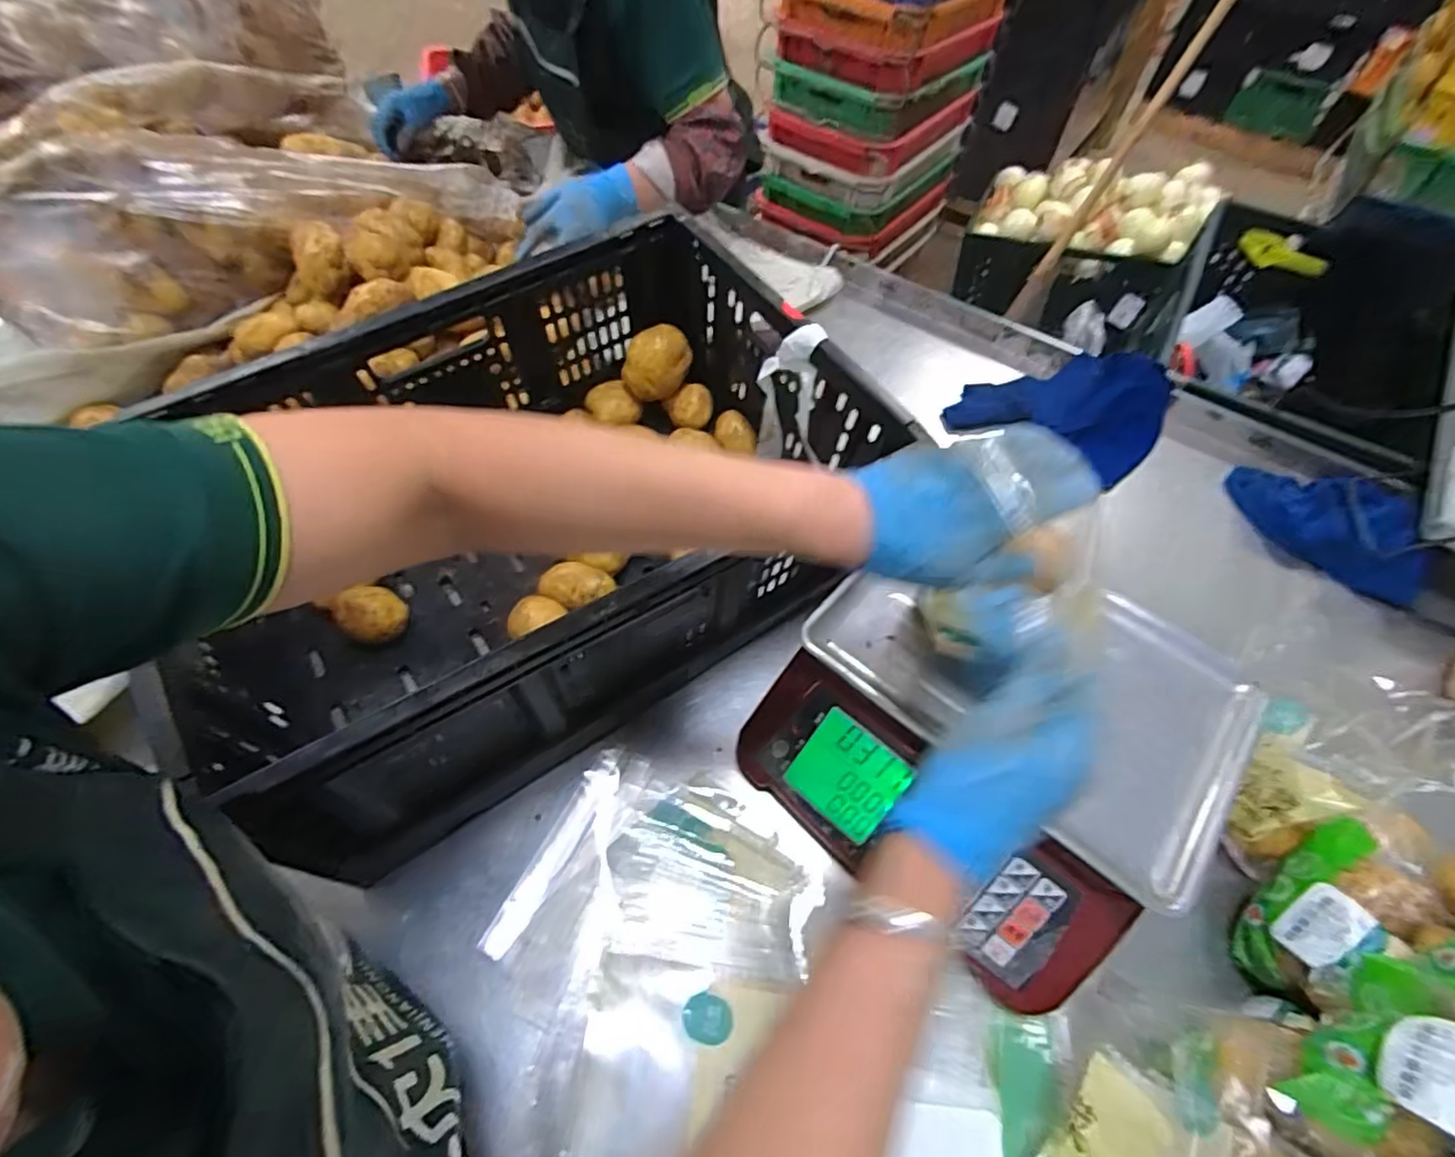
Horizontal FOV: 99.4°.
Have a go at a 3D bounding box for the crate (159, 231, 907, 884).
[{"bbox_3d":[-0.169,-0.061,0.608,0.574,0.251,0.393,-30,63,-18],"label":"crate"}]

